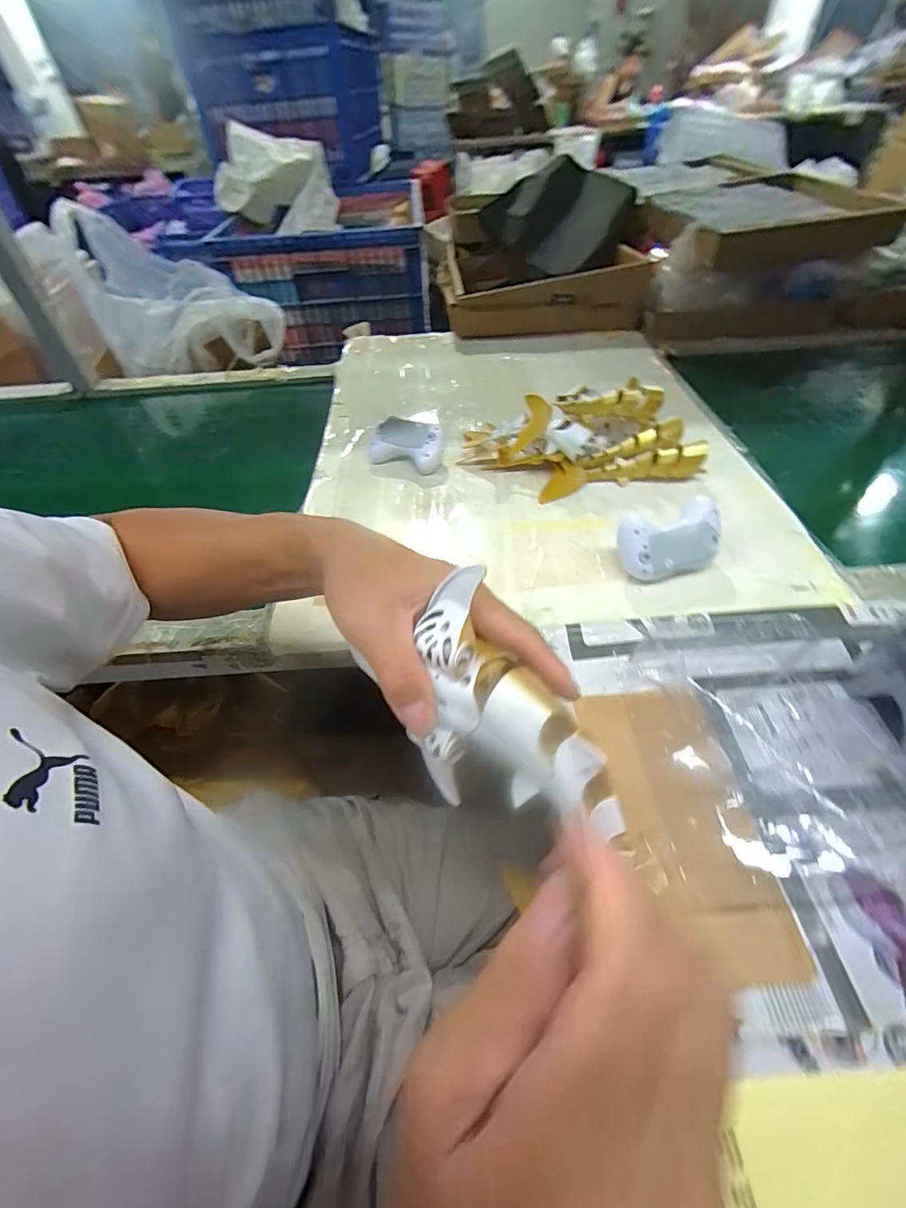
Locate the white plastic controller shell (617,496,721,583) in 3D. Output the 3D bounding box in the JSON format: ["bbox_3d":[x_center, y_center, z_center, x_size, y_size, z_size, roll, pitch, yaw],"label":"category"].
[{"bbox_3d":[0.227,-0.065,0.493,0.110,0.034,0.075,-19,93,-7],"label":"white plastic controller shell"}]

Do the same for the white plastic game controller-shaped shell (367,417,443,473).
[{"bbox_3d":[-0.067,-0.231,0.676,0.110,0.055,0.053,18,53,18],"label":"white plastic game controller-shaped shell"}]

